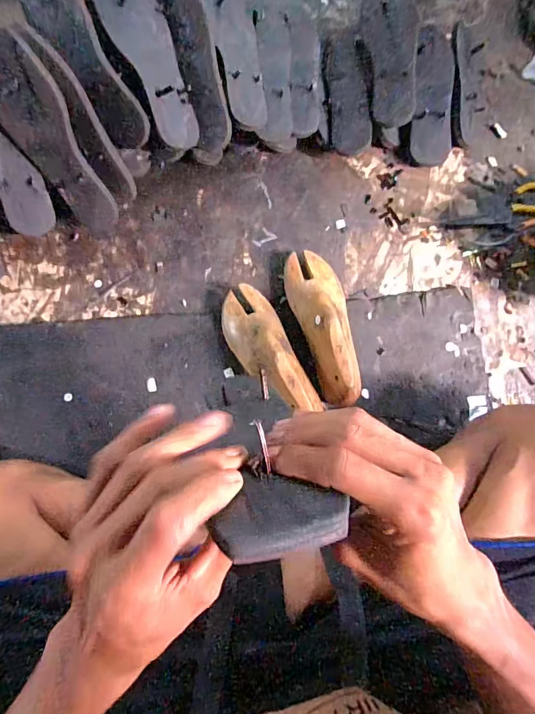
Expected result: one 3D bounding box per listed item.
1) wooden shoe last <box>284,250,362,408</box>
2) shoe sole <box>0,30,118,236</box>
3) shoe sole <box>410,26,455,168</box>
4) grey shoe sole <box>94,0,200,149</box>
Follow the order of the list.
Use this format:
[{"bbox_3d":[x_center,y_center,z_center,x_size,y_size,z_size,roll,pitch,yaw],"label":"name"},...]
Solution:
[{"bbox_3d":[0.087,-0.051,0.565,0.079,0.084,0.231,-16,78,-5],"label":"wooden shoe last"},{"bbox_3d":[-0.287,-0.282,0.548,0.077,0.248,0.028,-29,41,-7],"label":"shoe sole"},{"bbox_3d":[0.275,-0.438,0.667,0.076,0.043,0.220,2,91,0],"label":"shoe sole"},{"bbox_3d":[-0.161,-0.414,0.561,0.075,0.019,0.231,-27,110,-7],"label":"grey shoe sole"}]

